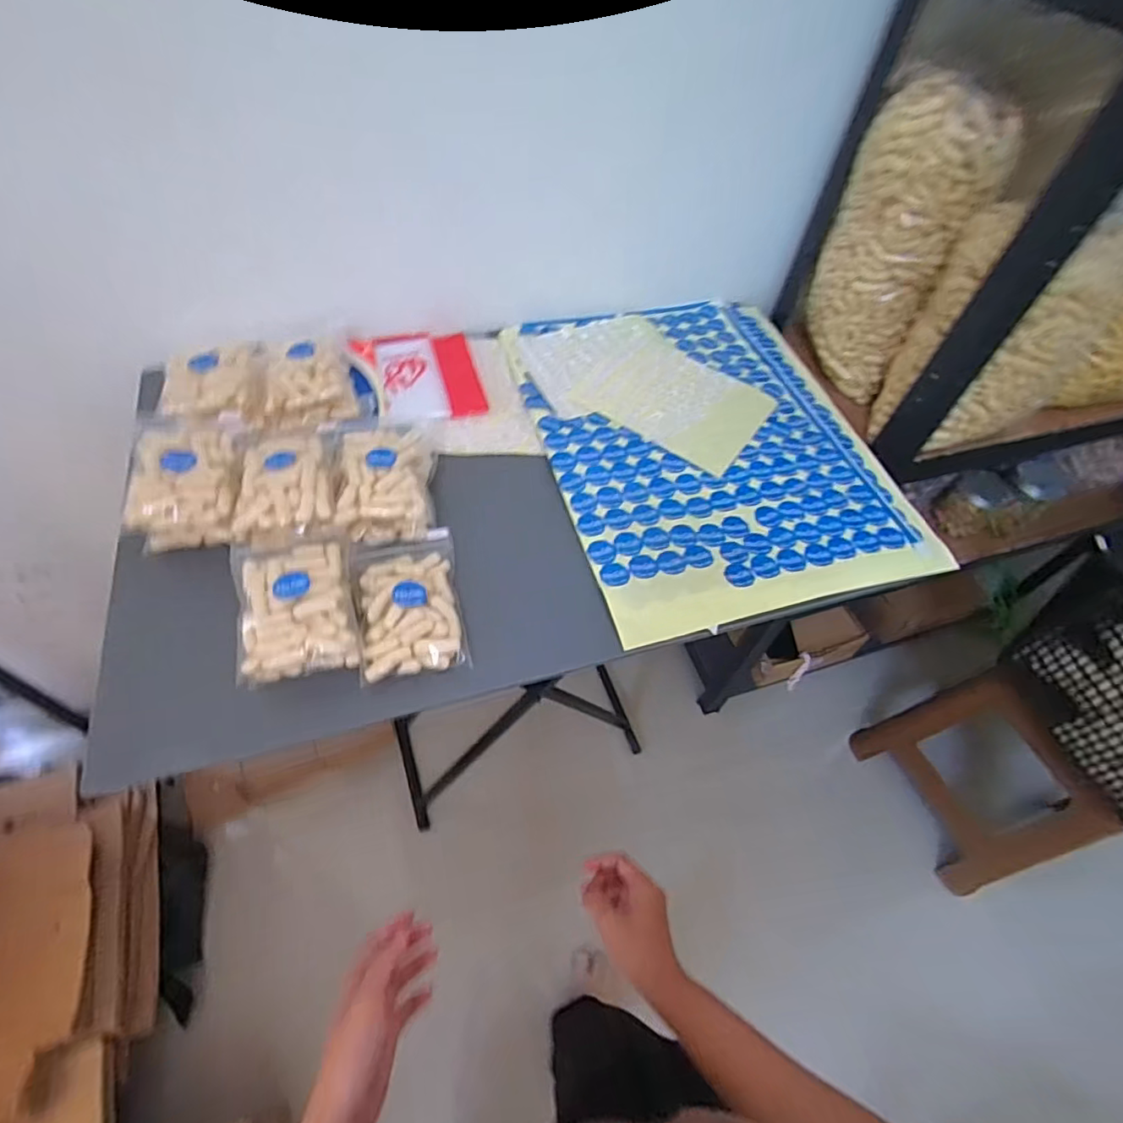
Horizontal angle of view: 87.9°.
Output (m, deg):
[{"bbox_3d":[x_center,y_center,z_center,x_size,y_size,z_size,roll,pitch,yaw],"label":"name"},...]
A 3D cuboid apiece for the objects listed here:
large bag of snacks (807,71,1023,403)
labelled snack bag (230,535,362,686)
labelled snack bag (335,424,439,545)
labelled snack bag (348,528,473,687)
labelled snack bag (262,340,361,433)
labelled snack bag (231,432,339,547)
[{"bbox_3d":[0.392,-0.373,0.696,0.083,0.301,0.152,-30,62,-23],"label":"large bag of snacks"},{"bbox_3d":[-0.223,0.034,0.492,0.092,0.043,0.132,-13,57,-14],"label":"labelled snack bag"},{"bbox_3d":[-0.172,-0.091,0.584,0.091,0.059,0.153,-4,55,-8],"label":"labelled snack bag"},{"bbox_3d":[-0.137,0.031,0.515,0.090,0.028,0.147,-9,56,-12],"label":"labelled snack bag"},{"bbox_3d":[-0.278,-0.202,0.641,0.091,0.056,0.124,-10,56,-12],"label":"labelled snack bag"},{"bbox_3d":[-0.265,-0.085,0.567,0.095,0.046,0.156,-6,55,-9],"label":"labelled snack bag"}]

